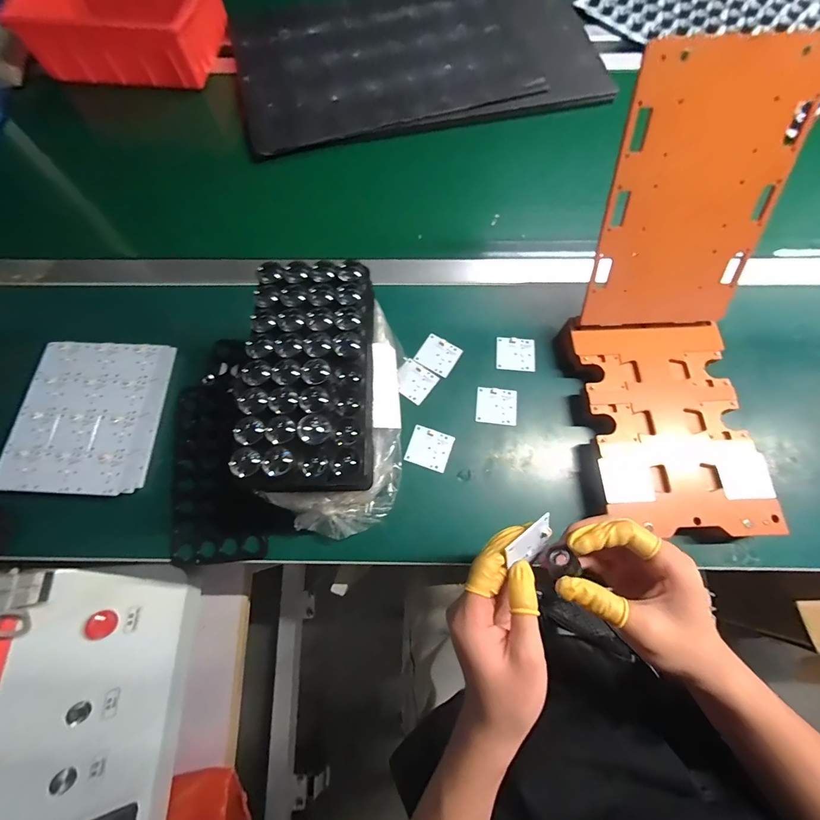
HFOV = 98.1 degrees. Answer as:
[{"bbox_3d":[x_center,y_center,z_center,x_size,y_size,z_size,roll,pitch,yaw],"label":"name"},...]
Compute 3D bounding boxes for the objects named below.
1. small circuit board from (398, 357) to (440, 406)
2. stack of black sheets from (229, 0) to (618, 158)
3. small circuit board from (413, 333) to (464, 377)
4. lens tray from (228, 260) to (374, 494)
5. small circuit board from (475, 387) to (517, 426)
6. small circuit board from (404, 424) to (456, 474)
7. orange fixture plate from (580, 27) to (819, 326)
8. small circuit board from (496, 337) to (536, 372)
[{"bbox_3d":[0.005,-0.036,0.440,0.047,0.005,0.045,36,76,12],"label":"small circuit board"},{"bbox_3d":[0.011,-0.627,0.614,0.600,0.024,0.394,-9,72,-2],"label":"stack of black sheets"},{"bbox_3d":[0.036,-0.070,0.452,0.048,0.005,0.045,30,75,10],"label":"small circuit board"},{"bbox_3d":[-0.087,-0.028,0.307,0.107,0.062,0.192,-2,72,1],"label":"lens tray"},{"bbox_3d":[0.105,-0.005,0.429,0.048,0.005,0.044,7,72,3],"label":"small circuit board"},{"bbox_3d":[0.023,0.045,0.415,0.048,0.004,0.045,18,73,7],"label":"small circuit board"},{"bbox_3d":[0.274,-0.197,0.344,0.161,0.232,0.010,-1,34,2],"label":"orange fixture plate"},{"bbox_3d":[0.134,-0.071,0.453,0.048,0.009,0.044,4,72,2],"label":"small circuit board"}]

